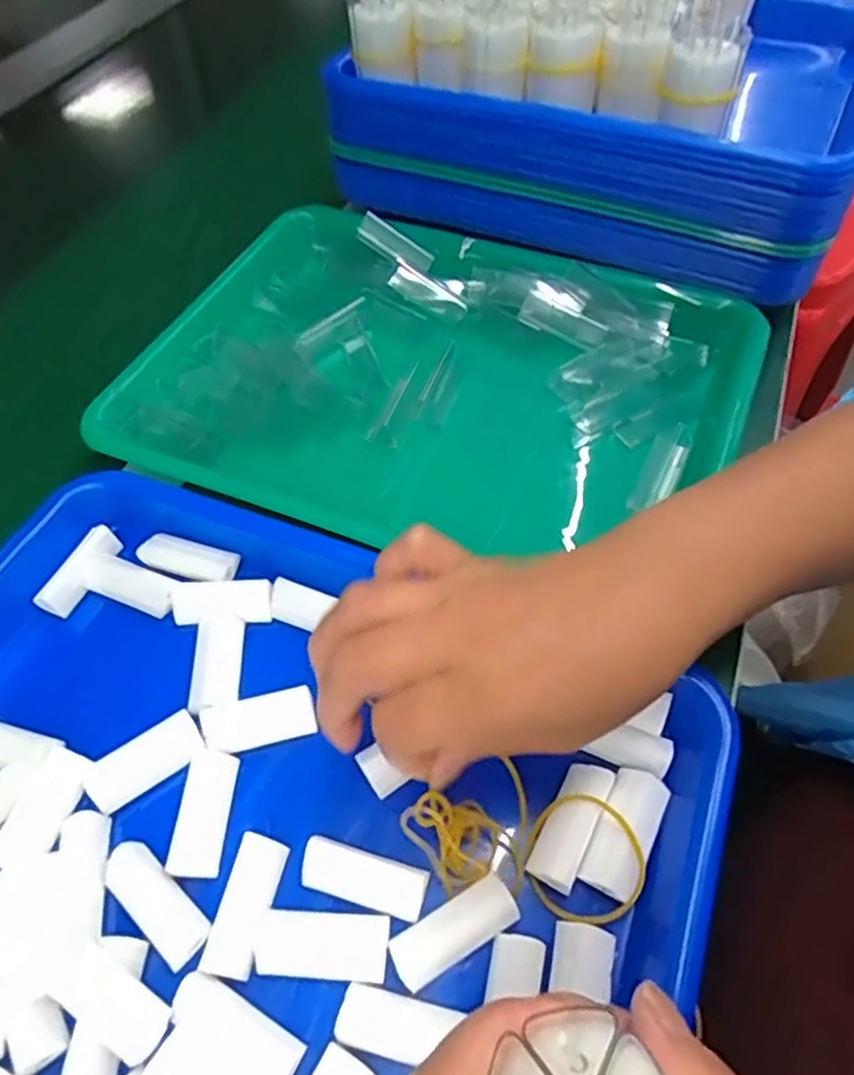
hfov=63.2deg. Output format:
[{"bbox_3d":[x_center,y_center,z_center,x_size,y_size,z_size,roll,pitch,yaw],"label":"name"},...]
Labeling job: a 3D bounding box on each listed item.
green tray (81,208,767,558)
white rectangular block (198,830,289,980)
[{"bbox_3d":[0.003,-0.088,0.407,0.335,0.041,0.250,20,58,17],"label":"green tray"},{"bbox_3d":[-0.066,0.133,0.252,0.017,0.010,0.046,8,55,9],"label":"white rectangular block"}]

